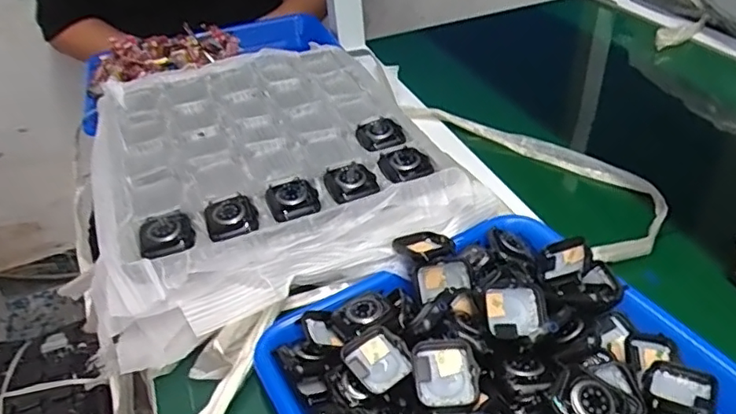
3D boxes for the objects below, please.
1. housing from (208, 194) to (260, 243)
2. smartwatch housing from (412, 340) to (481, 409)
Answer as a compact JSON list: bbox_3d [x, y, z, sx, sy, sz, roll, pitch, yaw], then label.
[{"bbox_3d":[-0.107,0.007,0.457,0.038,0.009,0.046,-17,39,-12],"label":"housing"},{"bbox_3d":[0.047,0.100,0.353,0.038,0.012,0.040,-4,38,4],"label":"smartwatch housing"}]

